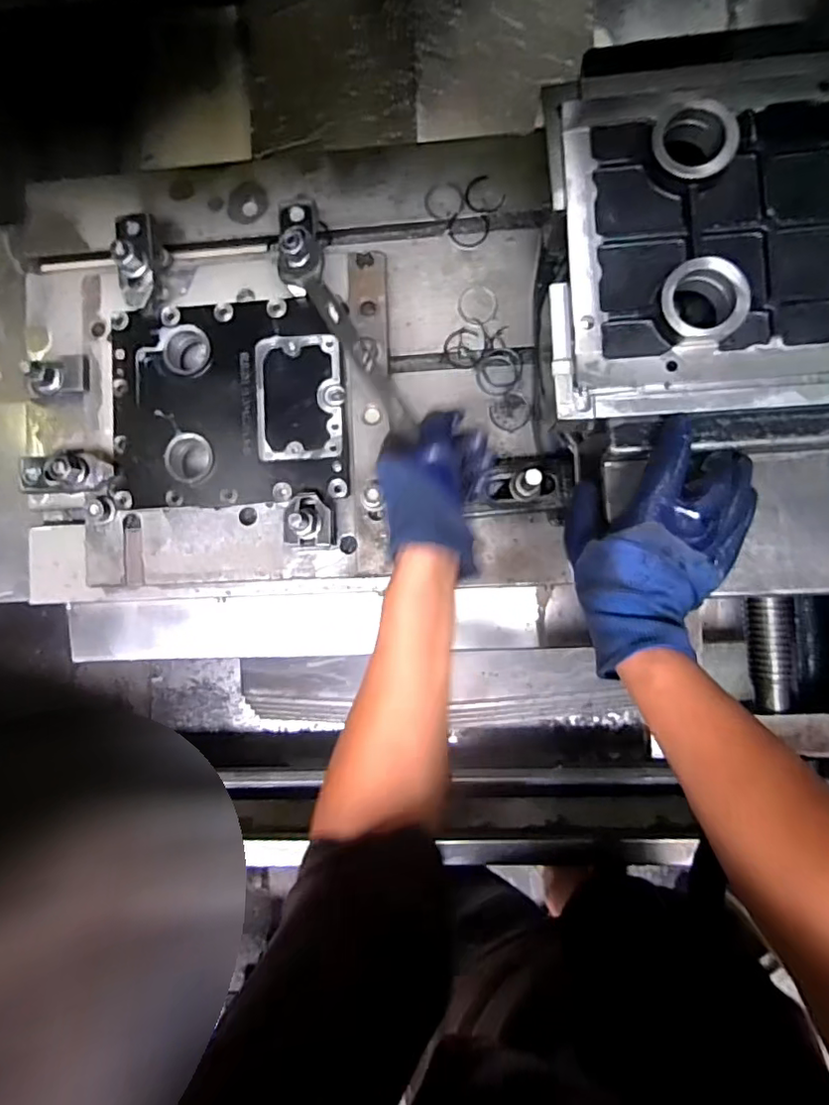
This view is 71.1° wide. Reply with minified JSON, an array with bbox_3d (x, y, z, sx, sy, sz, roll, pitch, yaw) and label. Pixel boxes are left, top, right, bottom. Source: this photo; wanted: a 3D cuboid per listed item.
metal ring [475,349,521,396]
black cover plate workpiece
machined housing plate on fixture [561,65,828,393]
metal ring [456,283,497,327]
[{"bbox_3d":[0.091,-0.195,0.629,0.049,0.005,0.050,0,88,5],"label":"metal ring"},{"bbox_3d":[-0.194,-0.156,0.612,0.245,0.022,0.208,-2,88,5],"label":"black cover plate workpiece"},{"bbox_3d":[0.239,-0.231,0.407,0.253,0.031,0.216,-4,87,5],"label":"machined housing plate on fixture"},{"bbox_3d":[0.069,-0.271,0.634,0.042,0.004,0.046,0,88,5],"label":"metal ring"}]

